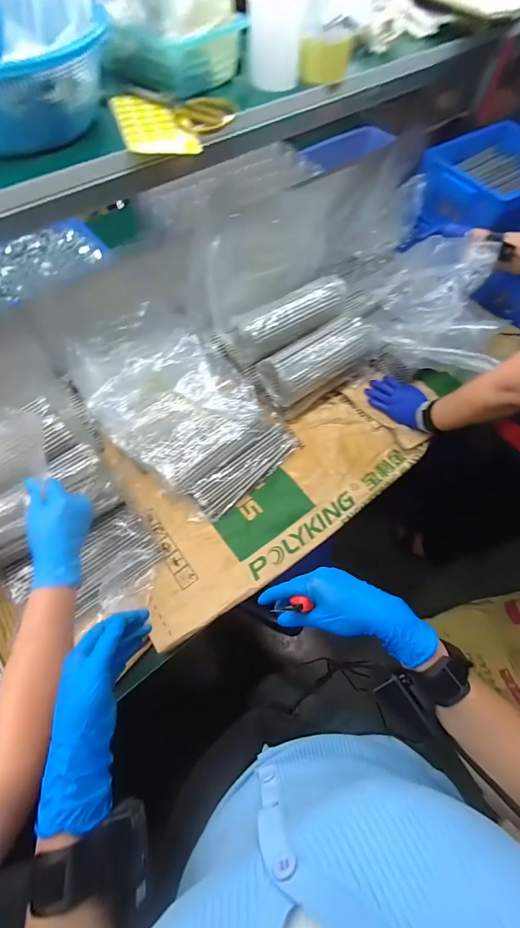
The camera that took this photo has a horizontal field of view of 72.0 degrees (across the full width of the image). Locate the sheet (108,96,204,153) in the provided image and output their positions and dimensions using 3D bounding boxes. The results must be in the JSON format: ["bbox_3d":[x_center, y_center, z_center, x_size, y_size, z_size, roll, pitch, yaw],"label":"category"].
[{"bbox_3d":[-0.150,-0.478,0.500,0.093,0.011,0.150,-17,66,-13],"label":"sheet"}]

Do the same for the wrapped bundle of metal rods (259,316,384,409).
[{"bbox_3d":[0.142,-0.233,0.785,0.281,0.082,0.103,-31,68,-16],"label":"wrapped bundle of metal rods"}]

